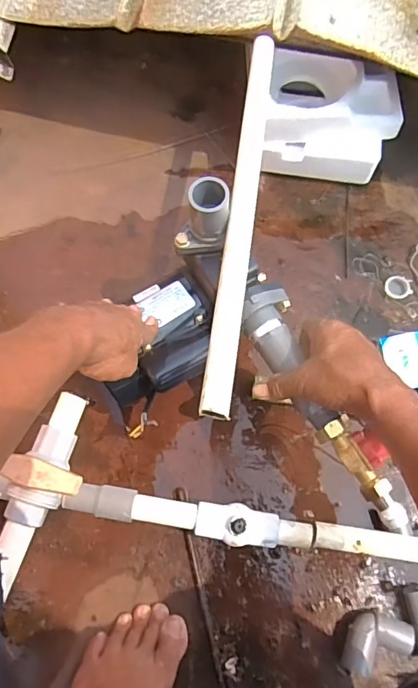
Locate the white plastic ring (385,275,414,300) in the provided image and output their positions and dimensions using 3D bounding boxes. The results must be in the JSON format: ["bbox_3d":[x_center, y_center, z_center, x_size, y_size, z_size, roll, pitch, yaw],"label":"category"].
[{"bbox_3d":[0.283,-0.085,0.719,0.039,0.008,0.038,0,70,0],"label":"white plastic ring"}]

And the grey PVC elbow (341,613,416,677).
[{"bbox_3d":[0.195,0.348,0.557,0.069,0.033,0.060,10,71,4],"label":"grey PVC elbow"}]

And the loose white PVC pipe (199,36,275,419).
[{"bbox_3d":[0.037,-0.150,0.520,0.026,0.026,0.472,7,67,3],"label":"loose white PVC pipe"}]

